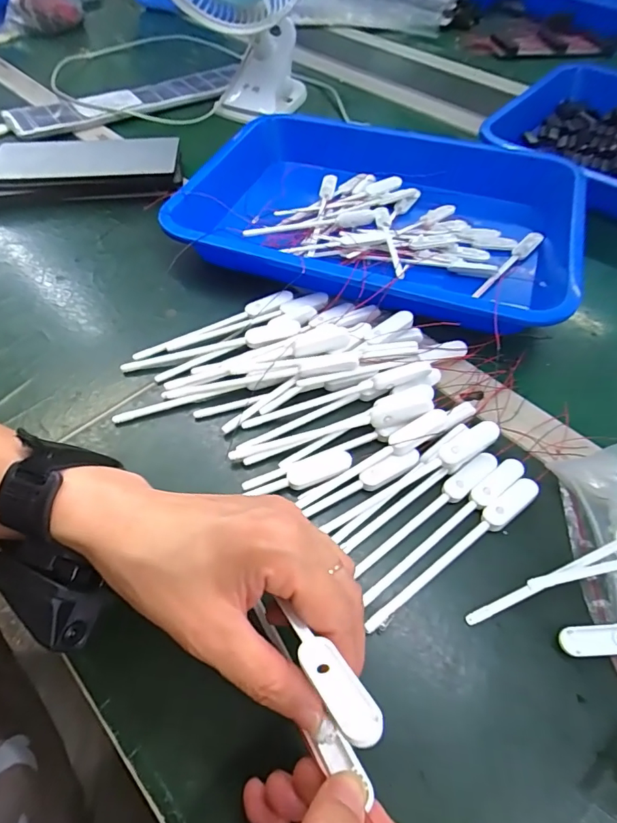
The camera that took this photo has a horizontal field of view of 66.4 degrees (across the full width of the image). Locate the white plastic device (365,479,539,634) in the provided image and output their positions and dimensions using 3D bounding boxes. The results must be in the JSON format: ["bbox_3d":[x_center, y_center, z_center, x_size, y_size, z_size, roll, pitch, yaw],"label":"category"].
[{"bbox_3d":[0.091,0.086,0.291,0.142,0.012,0.014,-31,59,-20],"label":"white plastic device"}]

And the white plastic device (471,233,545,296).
[{"bbox_3d":[0.192,-0.143,0.455,0.013,0.013,0.109,39,63,25],"label":"white plastic device"}]

